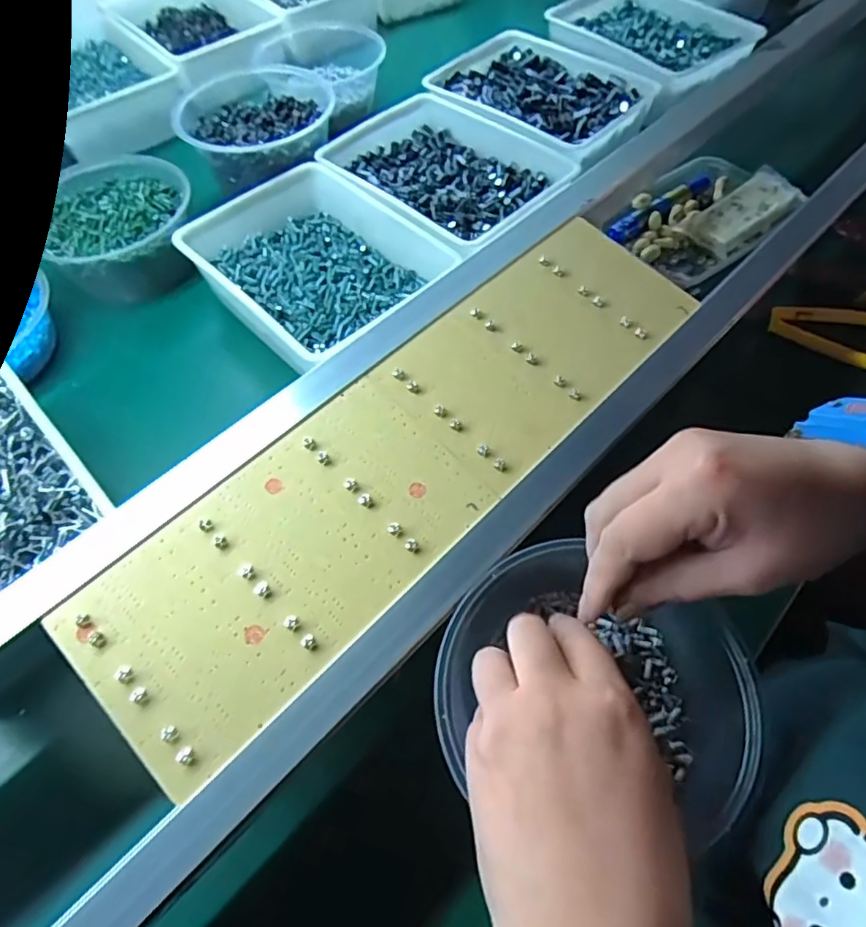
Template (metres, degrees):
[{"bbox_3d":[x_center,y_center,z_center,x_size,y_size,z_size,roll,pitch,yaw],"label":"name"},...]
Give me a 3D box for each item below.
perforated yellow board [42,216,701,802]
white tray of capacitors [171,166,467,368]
[{"bbox_3d":[-0.003,-0.016,0.326,0.399,0.015,0.115,-41,67,-20],"label":"perforated yellow board"},{"bbox_3d":[-0.102,-0.162,0.460,0.147,0.042,0.203,-38,66,-19],"label":"white tray of capacitors"}]

